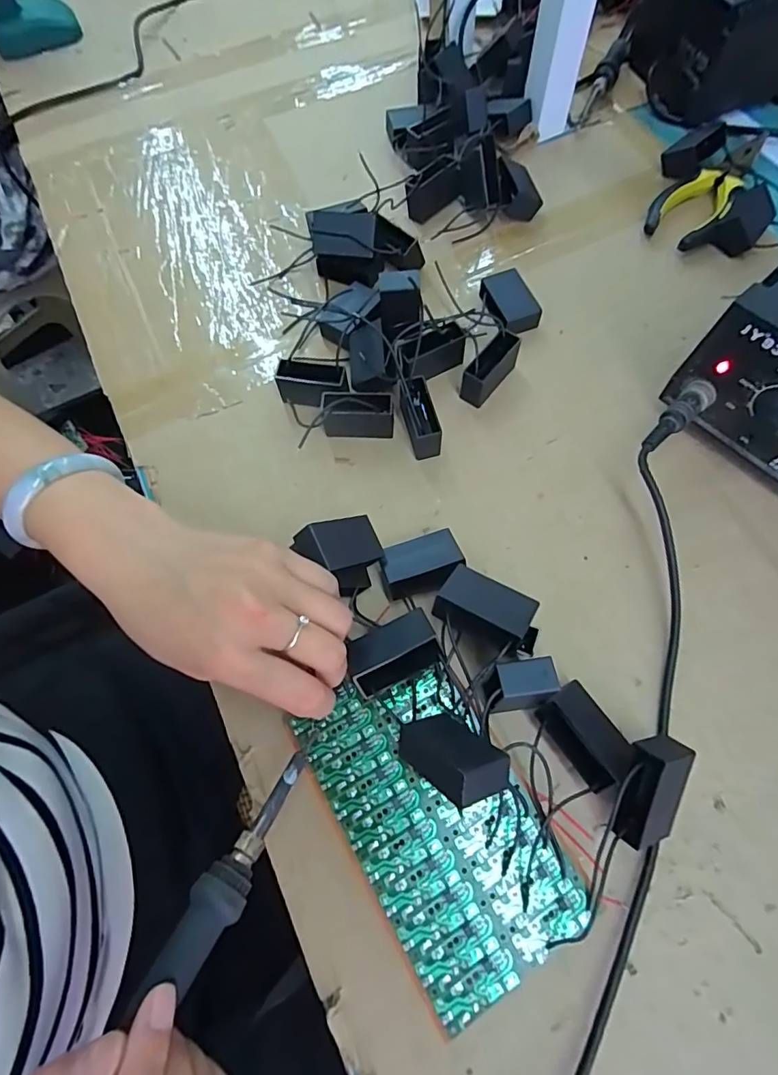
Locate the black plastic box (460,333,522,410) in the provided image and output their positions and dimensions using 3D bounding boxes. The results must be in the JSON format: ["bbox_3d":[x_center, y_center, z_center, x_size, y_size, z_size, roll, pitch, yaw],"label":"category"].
[{"bbox_3d":[0.073,-0.121,0.360,0.019,0.029,0.048,39,76,16],"label":"black plastic box"}]

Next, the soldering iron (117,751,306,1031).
[{"bbox_3d":[-0.086,0.171,0.189,0.019,0.013,0.194,24,46,12],"label":"soldering iron"}]

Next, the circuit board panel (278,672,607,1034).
[{"bbox_3d":[0.025,0.143,0.257,0.089,0.005,0.152,-31,70,-9],"label":"circuit board panel"}]

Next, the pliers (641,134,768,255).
[{"bbox_3d":[0.269,-0.298,0.423,0.052,0.019,0.153,33,74,14],"label":"pliers"}]

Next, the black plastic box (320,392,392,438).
[{"bbox_3d":[-0.022,-0.085,0.348,0.048,0.029,0.019,0,69,3],"label":"black plastic box"}]

